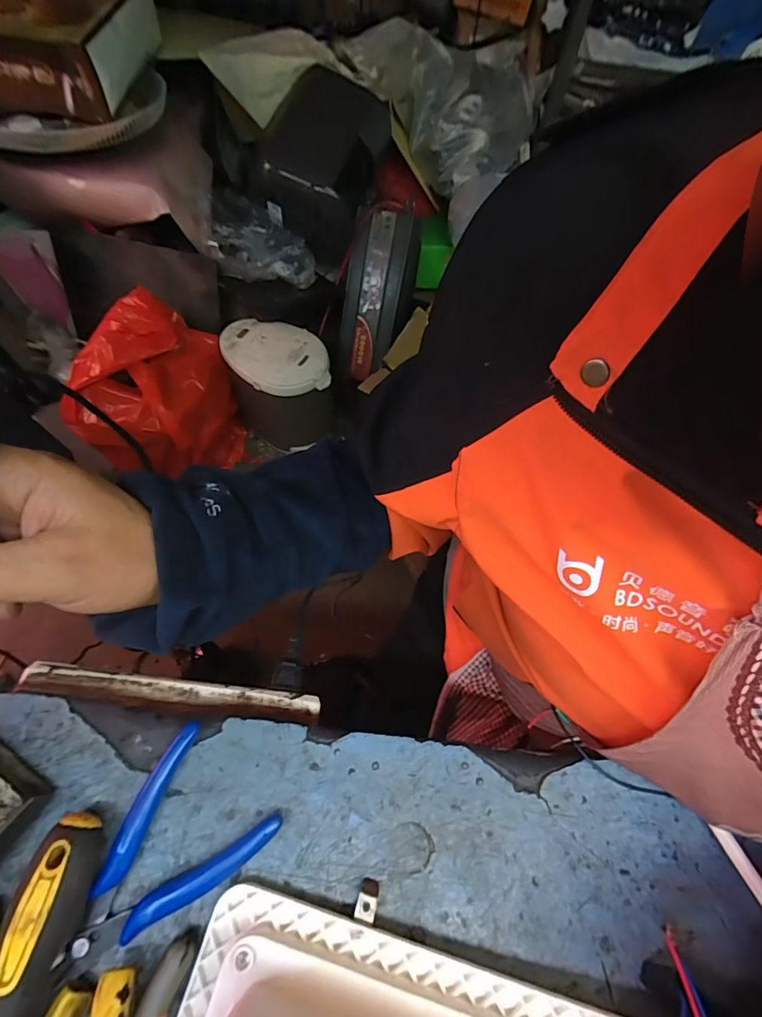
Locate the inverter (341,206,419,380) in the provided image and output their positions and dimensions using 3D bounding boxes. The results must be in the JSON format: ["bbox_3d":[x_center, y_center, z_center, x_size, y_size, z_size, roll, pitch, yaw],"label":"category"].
[{"bbox_3d":[-0.017,-0.621,1.336,0.160,0.445,0.151,15,18,4],"label":"inverter"}]

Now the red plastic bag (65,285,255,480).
[{"bbox_3d":[-0.563,-0.285,1.163,0.328,0.390,0.297,0,62,-4],"label":"red plastic bag"}]

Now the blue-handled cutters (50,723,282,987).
[{"bbox_3d":[-0.125,0.198,0.250,0.079,0.012,0.118,37,66,15],"label":"blue-handled cutters"}]

